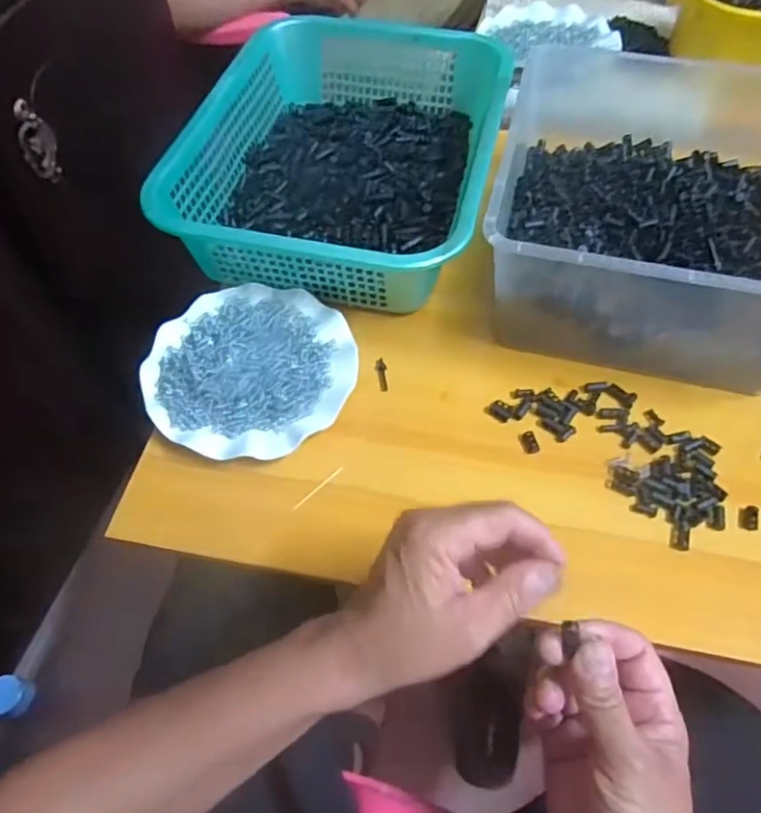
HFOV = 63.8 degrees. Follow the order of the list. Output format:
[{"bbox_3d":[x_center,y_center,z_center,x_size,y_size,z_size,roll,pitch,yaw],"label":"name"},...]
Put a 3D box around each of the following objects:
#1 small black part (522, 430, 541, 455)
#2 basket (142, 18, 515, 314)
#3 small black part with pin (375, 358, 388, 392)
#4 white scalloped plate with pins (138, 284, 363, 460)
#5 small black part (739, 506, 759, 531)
[{"bbox_3d":[0.127,0.030,0.518,0.012,0.006,0.019,-14,58,-9],"label":"small black part"},{"bbox_3d":[-0.028,-0.282,0.655,0.288,0.082,0.386,12,58,8],"label":"basket"},{"bbox_3d":[0.001,-0.029,0.558,0.010,0.004,0.037,-3,57,-2],"label":"small black part with pin"},{"bbox_3d":[-0.115,-0.038,0.542,0.176,0.020,0.179,0,57,0],"label":"white scalloped plate with pins"},{"bbox_3d":[0.287,0.086,0.476,0.014,0.004,0.020,14,58,9],"label":"small black part"}]

